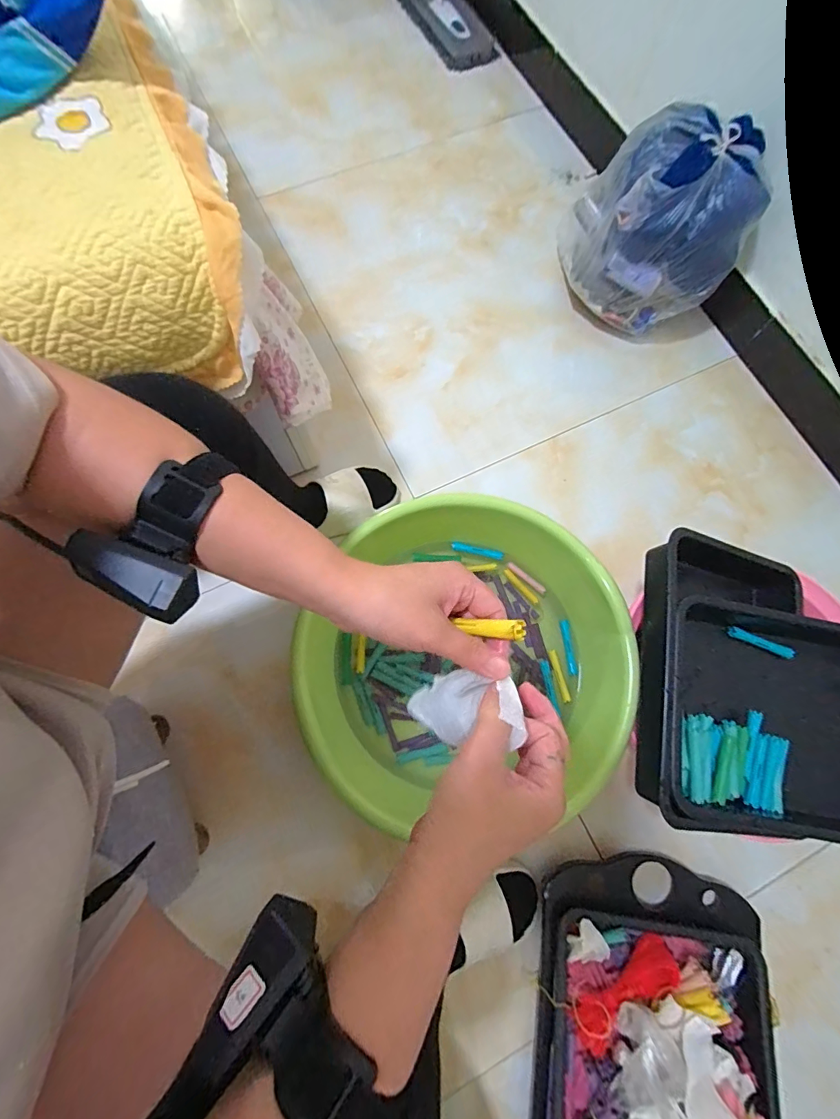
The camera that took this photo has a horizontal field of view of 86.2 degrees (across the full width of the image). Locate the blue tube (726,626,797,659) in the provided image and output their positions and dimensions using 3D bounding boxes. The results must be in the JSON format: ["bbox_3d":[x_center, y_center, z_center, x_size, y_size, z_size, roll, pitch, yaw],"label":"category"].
[{"bbox_3d":[0.474,0.116,0.623,0.095,0.011,0.013,22,77,4],"label":"blue tube"}]

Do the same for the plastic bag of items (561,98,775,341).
[{"bbox_3d":[0.426,-0.602,0.826,0.234,0.279,0.225,-6,76,-3],"label":"plastic bag of items"}]

